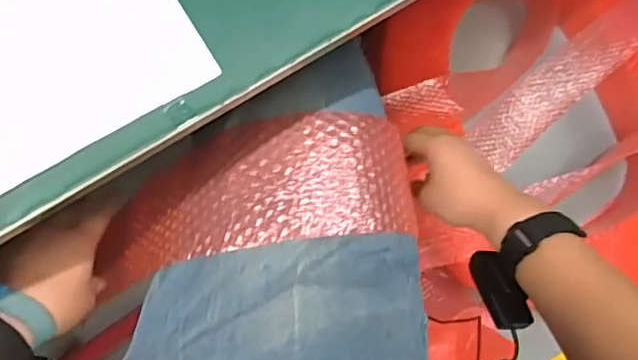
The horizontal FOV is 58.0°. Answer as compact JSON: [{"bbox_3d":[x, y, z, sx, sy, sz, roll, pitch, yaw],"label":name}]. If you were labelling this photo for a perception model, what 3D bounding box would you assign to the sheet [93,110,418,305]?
[{"bbox_3d":[-0.080,0.020,0.486,0.294,0.089,0.108,-16,88,17],"label":"sheet"}]

